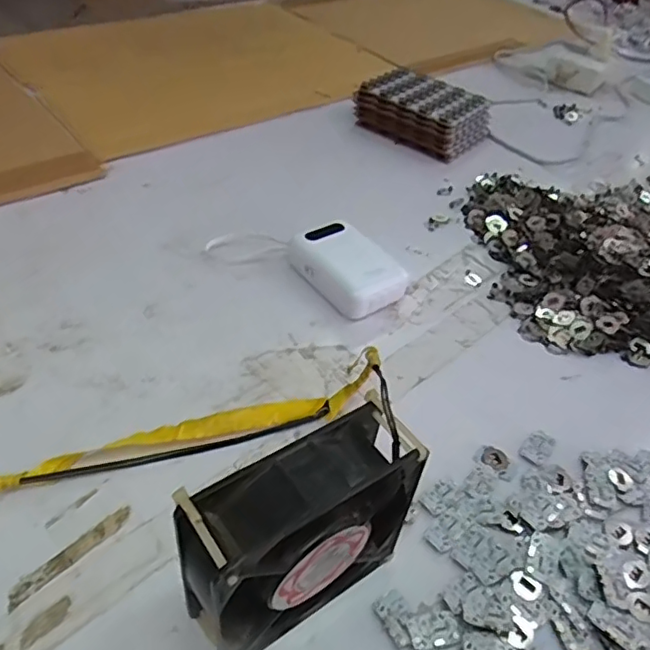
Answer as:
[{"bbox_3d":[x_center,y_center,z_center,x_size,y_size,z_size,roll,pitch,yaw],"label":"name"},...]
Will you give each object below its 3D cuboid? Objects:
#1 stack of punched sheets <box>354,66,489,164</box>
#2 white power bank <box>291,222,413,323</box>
[{"bbox_3d":[0.129,-0.283,0.784,0.156,0.061,0.108,25,46,20],"label":"stack of punched sheets"},{"bbox_3d":[0.021,-0.051,0.543,0.064,0.037,0.107,-23,50,-29],"label":"white power bank"}]

